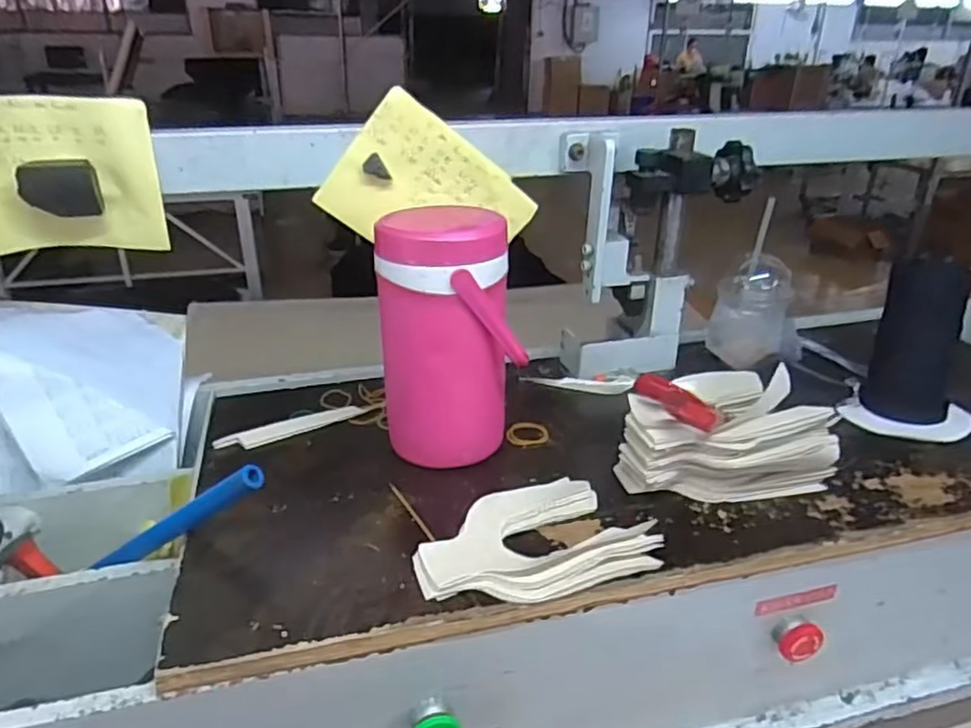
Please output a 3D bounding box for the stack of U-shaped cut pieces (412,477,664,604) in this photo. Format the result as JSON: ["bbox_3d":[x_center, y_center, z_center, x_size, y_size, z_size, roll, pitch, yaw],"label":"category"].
[{"bbox_3d":[0.036,0.144,0.550,0.186,0.022,0.121,-11,29,-19],"label":"stack of U-shaped cut pieces"}]

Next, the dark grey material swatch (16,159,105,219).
[{"bbox_3d":[-0.408,-0.167,0.652,0.065,0.051,0.014,-9,29,-15],"label":"dark grey material swatch"}]

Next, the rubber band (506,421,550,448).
[{"bbox_3d":[0.044,0.075,0.713,0.044,0.009,0.036,0,27,1],"label":"rubber band"}]

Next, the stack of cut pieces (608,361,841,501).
[{"bbox_3d":[0.216,0.062,0.638,0.185,0.081,0.116,-8,28,-13],"label":"stack of cut pieces"}]

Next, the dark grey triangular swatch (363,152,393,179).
[{"bbox_3d":[-0.115,-0.210,0.723,0.029,0.027,0.004,-10,29,-16],"label":"dark grey triangular swatch"}]

